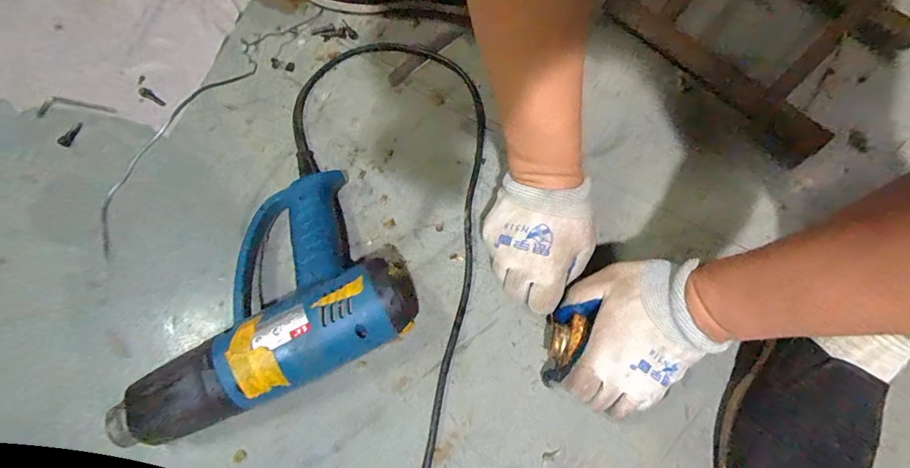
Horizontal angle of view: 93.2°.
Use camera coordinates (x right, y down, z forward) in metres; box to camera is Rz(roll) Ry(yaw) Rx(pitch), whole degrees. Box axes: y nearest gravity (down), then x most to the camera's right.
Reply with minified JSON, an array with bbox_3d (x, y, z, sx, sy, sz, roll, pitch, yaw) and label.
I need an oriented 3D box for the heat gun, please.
[{"bbox_3d":[-0.167,0.046,0.381,0.227,0.073,0.193,-24,70,-11],"label":"heat gun"}]

